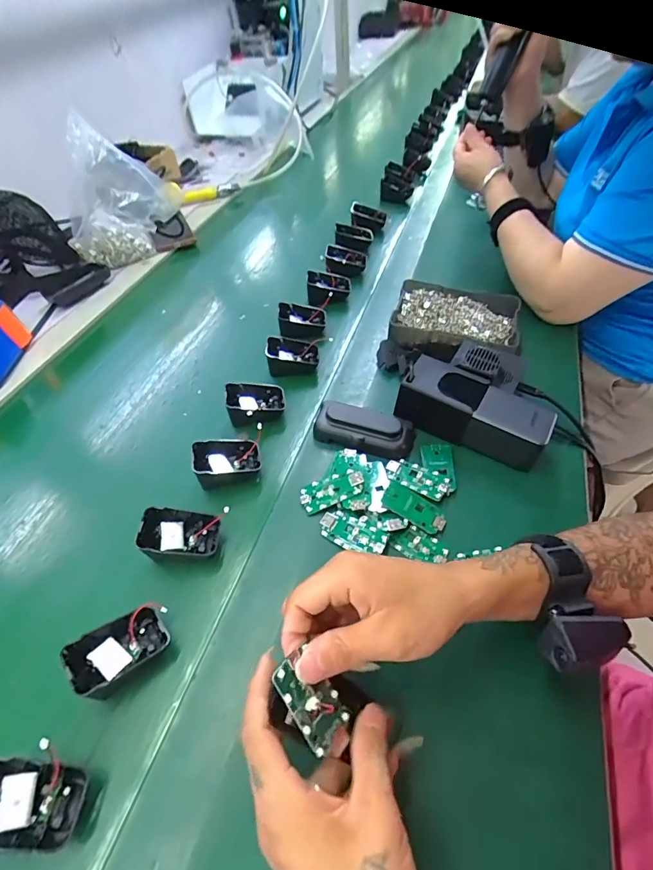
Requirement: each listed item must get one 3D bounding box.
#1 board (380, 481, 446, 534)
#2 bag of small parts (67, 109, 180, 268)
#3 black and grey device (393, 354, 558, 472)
[{"bbox_3d":[0.085,0.070,0.418,0.062,0.004,0.032,33,54,14],"label":"board"},{"bbox_3d":[-0.359,-0.389,0.729,0.190,0.192,0.061,-16,49,-9],"label":"bag of small parts"},{"bbox_3d":[0.158,-0.026,0.467,0.154,0.058,0.064,24,55,24],"label":"black and grey device"}]

